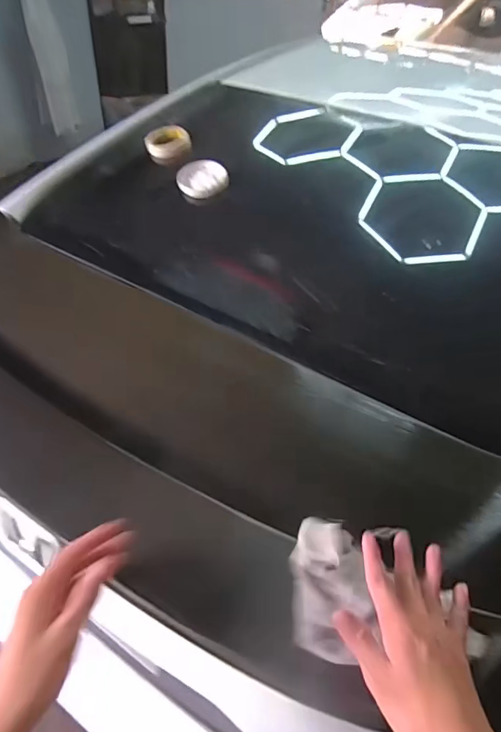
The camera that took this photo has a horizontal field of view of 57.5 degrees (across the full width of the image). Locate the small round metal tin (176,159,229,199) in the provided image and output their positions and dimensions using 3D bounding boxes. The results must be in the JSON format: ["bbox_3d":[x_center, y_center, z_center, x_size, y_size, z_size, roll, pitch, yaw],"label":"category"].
[{"bbox_3d":[-0.100,-0.389,0.956,0.100,0.025,0.099,-34,66,-9],"label":"small round metal tin"}]

